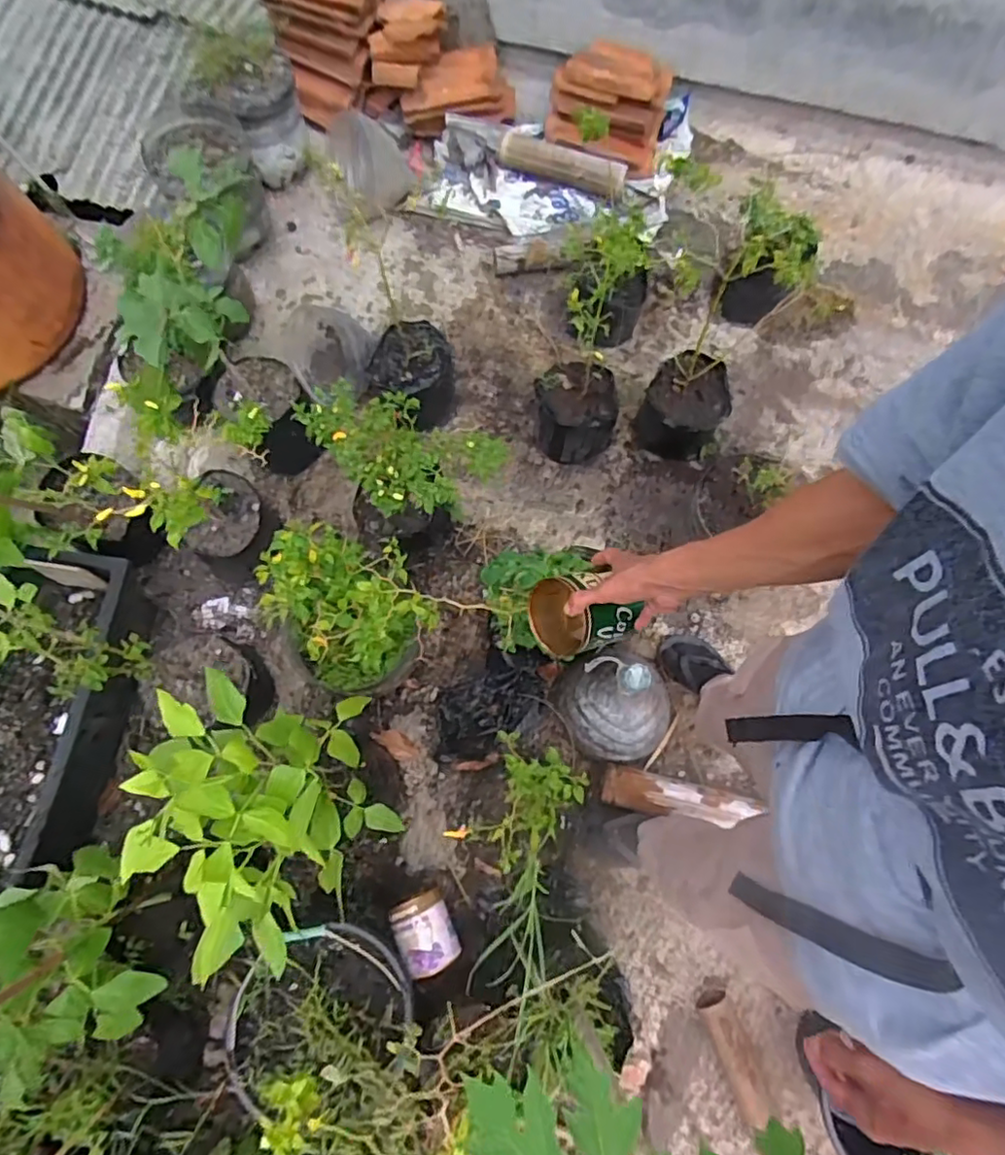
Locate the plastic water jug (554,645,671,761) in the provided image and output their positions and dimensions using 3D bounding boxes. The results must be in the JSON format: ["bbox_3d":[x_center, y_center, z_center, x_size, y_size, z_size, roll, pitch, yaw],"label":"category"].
[{"bbox_3d":[0.243,0.245,1.234,0.235,0.220,0.218,0,72,-1],"label":"plastic water jug"}]

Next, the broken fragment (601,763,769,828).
[{"bbox_3d":[0.352,0.444,1.223,0.298,0.055,0.083,13,73,4],"label":"broken fragment"}]

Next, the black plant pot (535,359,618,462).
[{"bbox_3d":[0.168,-0.385,1.458,0.174,0.193,0.184,0,72,-1],"label":"black plant pot"}]

